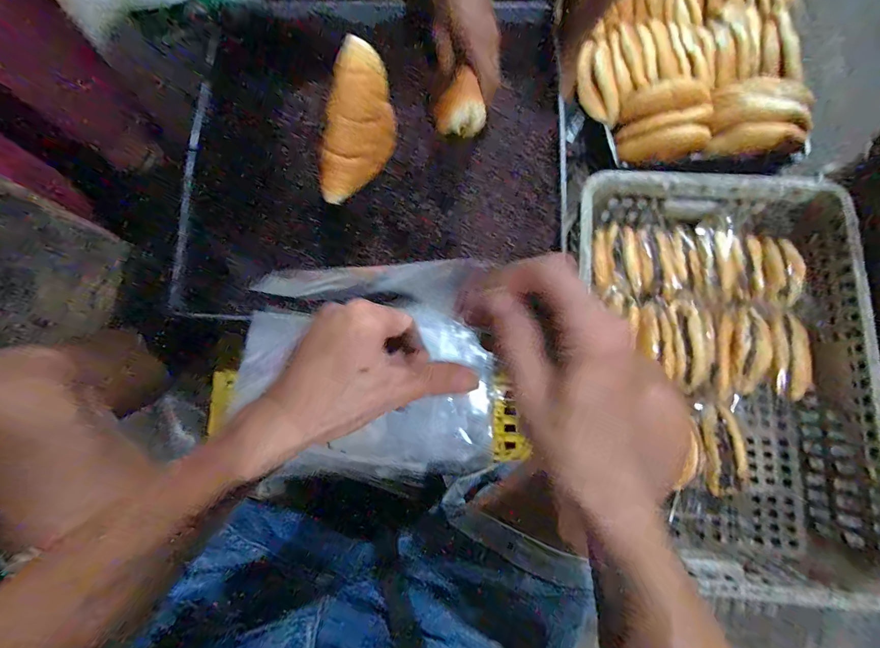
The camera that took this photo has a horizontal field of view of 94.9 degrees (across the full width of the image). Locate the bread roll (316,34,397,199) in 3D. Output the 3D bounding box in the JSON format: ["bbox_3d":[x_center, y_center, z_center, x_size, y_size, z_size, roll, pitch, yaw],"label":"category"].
[{"bbox_3d":[-0.092,-0.209,0.436,0.047,0.080,0.151,29,106,41],"label":"bread roll"}]

